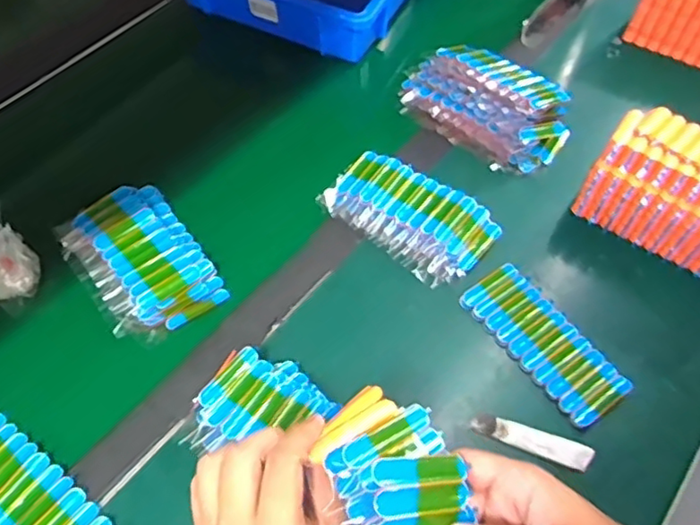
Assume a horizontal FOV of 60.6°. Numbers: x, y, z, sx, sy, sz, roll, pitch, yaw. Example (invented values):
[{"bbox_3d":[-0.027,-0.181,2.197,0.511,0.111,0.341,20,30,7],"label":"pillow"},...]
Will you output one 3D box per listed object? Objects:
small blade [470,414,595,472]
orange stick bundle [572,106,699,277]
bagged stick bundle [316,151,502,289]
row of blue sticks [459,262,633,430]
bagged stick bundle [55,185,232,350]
[{"bbox_3d":[0.151,0.147,0.498,0.098,0.005,0.019,17,59,11],"label":"small blade"},{"bbox_3d":[0.323,-0.068,0.577,0.164,0.090,0.108,32,63,19],"label":"orange stick bundle"},{"bbox_3d":[0.058,-0.049,0.603,0.165,0.030,0.090,36,64,21],"label":"bagged stick bundle"},{"bbox_3d":[0.174,0.069,0.539,0.065,0.010,0.152,-31,63,-18],"label":"row of blue sticks"},{"bbox_3d":[-0.203,-0.005,0.579,0.103,0.033,0.166,-32,63,-18],"label":"bagged stick bundle"}]

